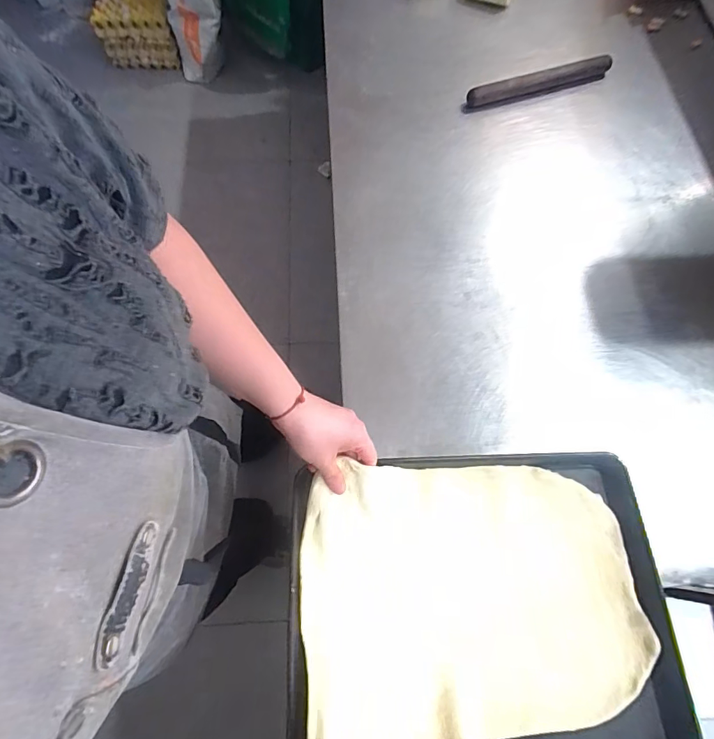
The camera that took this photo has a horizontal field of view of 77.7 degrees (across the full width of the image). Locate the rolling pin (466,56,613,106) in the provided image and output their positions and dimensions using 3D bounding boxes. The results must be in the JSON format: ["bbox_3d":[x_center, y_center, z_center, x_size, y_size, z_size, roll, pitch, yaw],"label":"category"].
[{"bbox_3d":[0.335,-0.526,0.812,0.284,0.027,0.029,-16,70,-7],"label":"rolling pin"}]

